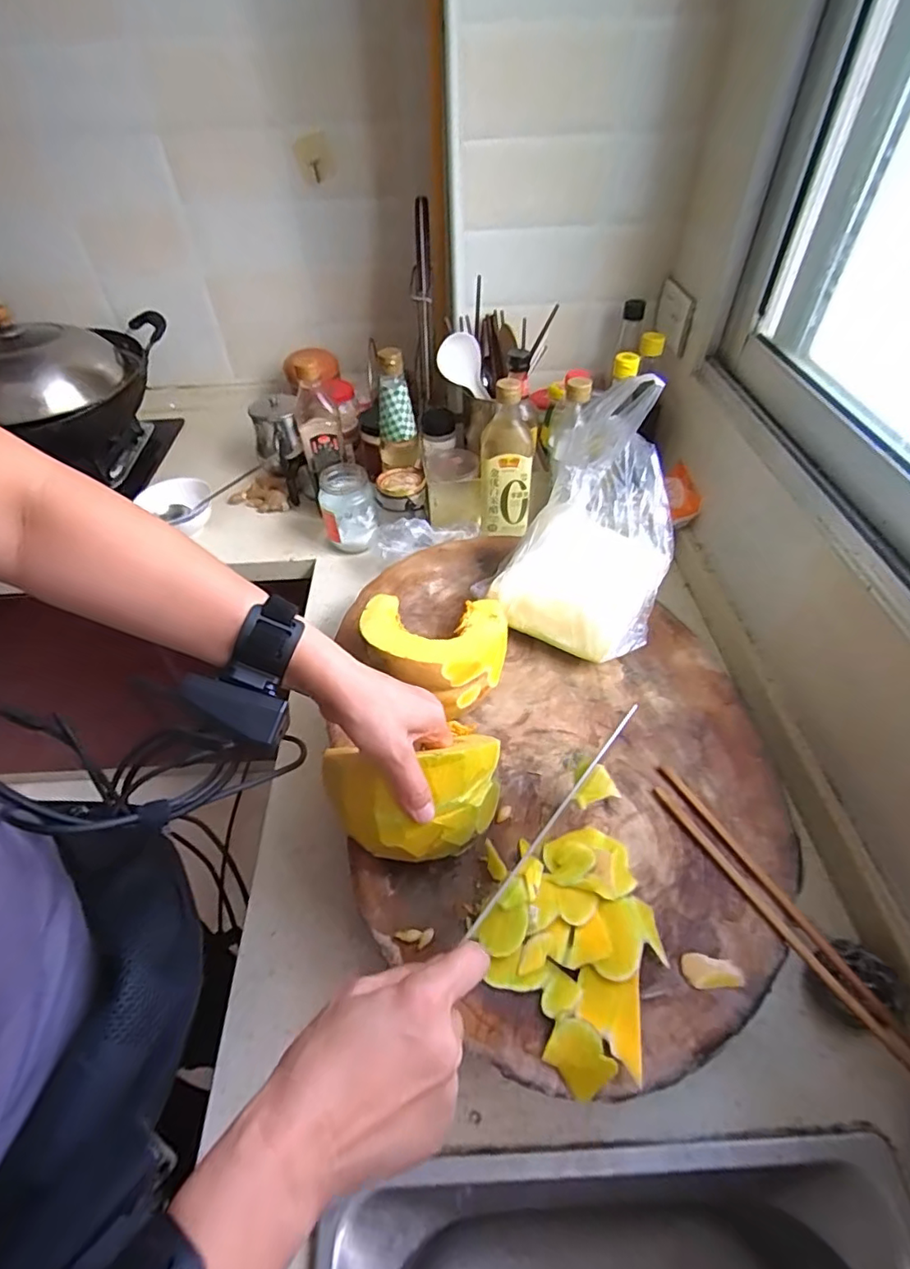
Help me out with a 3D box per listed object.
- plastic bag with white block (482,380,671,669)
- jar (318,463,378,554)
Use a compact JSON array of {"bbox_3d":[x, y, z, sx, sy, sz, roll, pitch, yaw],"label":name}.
[{"bbox_3d":[0.141,-0.113,0.576,0.160,0.214,0.193,17,50,18],"label":"plastic bag with white block"},{"bbox_3d":[-0.162,-0.191,0.848,0.078,0.106,0.076,-2,47,2],"label":"jar"}]

